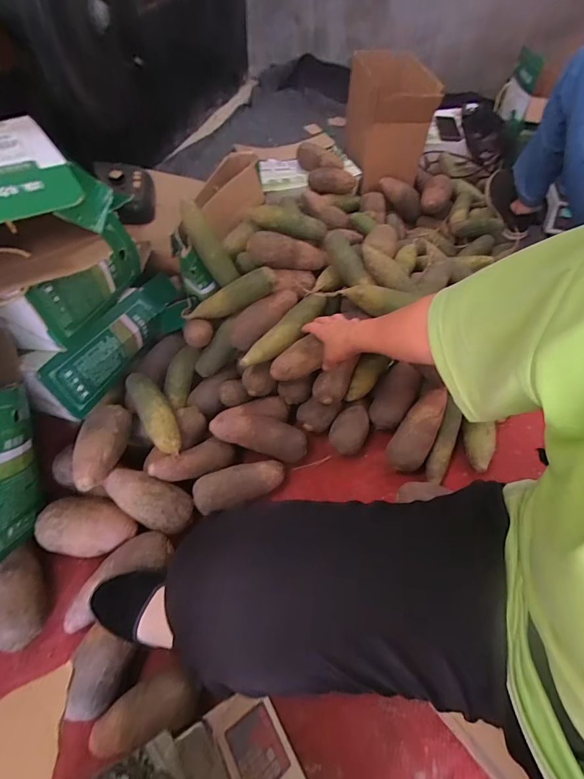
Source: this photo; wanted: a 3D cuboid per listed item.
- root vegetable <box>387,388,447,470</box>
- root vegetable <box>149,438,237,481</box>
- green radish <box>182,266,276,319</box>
[{"bbox_3d":[0.250,0.080,0.723,0.071,0.056,0.179,30,76,17],"label":"root vegetable"},{"bbox_3d":[-0.177,0.130,0.670,0.156,0.043,0.046,-11,54,-33],"label":"root vegetable"},{"bbox_3d":[-0.135,-0.192,0.767,0.213,0.055,0.045,-19,52,23],"label":"green radish"}]

